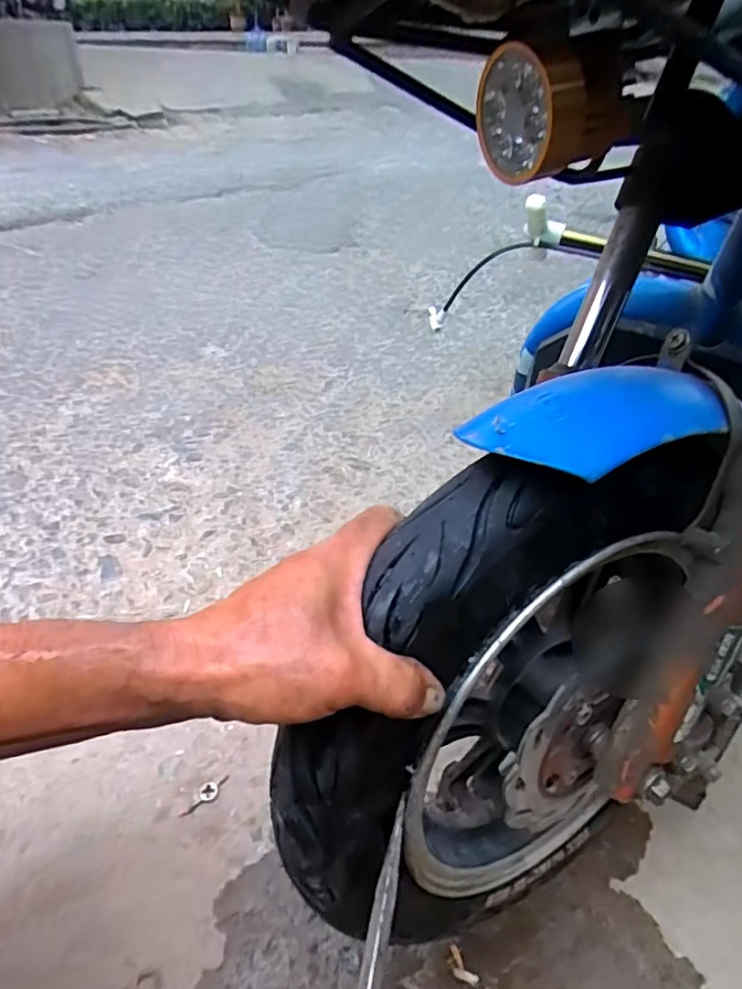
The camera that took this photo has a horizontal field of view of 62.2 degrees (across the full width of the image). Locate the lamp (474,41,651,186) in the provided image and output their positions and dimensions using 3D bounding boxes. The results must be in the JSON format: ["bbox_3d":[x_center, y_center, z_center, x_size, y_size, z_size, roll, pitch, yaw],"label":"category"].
[{"bbox_3d":[0.082,-0.167,0.270,0.053,0.046,0.050,-10,38,-16],"label":"lamp"}]

